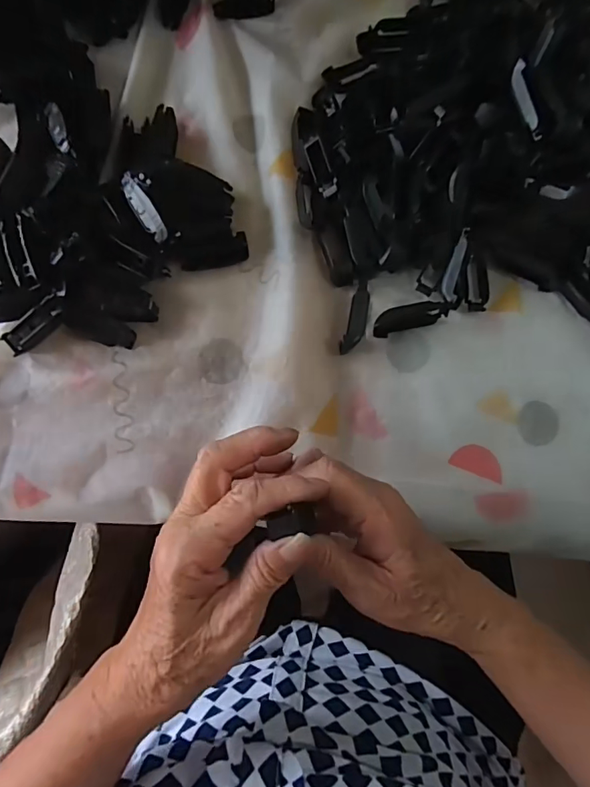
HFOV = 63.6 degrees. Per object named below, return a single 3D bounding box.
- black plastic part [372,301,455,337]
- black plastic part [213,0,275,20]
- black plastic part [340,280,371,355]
[{"bbox_3d":[0.086,-0.056,0.348,0.060,0.012,0.017,-17,83,-6],"label":"black plastic part"},{"bbox_3d":[-0.041,-0.317,0.384,0.049,0.014,0.017,-2,82,-4],"label":"black plastic part"},{"bbox_3d":[0.046,-0.055,0.345,0.014,0.011,0.054,15,81,-2],"label":"black plastic part"}]

